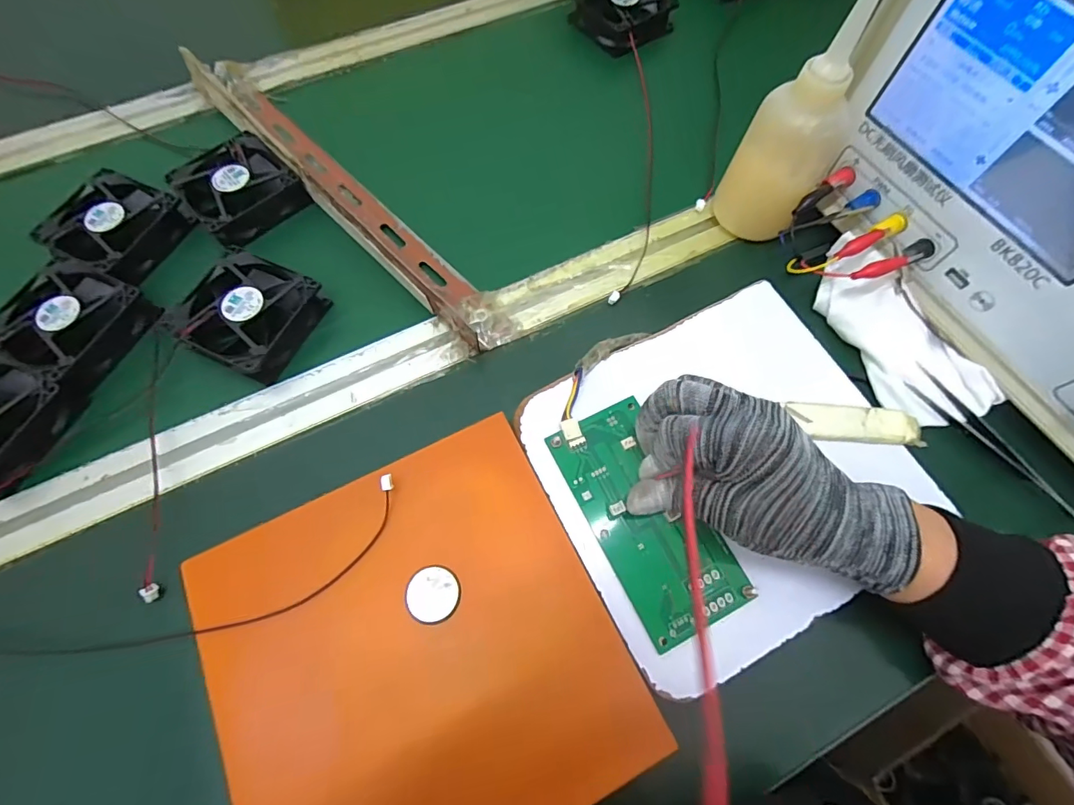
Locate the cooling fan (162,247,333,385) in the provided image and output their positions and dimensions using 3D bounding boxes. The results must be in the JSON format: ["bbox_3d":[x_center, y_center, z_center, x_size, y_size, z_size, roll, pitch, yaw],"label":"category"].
[{"bbox_3d":[-0.208,-0.066,0.344,0.091,0.030,0.081,27,70,12],"label":"cooling fan"}]

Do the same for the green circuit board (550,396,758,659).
[{"bbox_3d":[0.064,0.065,0.281,0.063,0.006,0.133,-26,72,-12],"label":"green circuit board"}]

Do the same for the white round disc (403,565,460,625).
[{"bbox_3d":[-0.057,0.104,0.260,0.029,0.004,0.029,0,67,1],"label":"white round disc"}]

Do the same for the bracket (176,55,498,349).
[{"bbox_3d":[-0.170,-0.182,0.392,0.042,0.031,0.395,-41,72,-15],"label":"bracket"}]

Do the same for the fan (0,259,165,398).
[{"bbox_3d":[-0.337,-0.058,0.343,0.086,0.029,0.082,20,69,9],"label":"fan"}]

